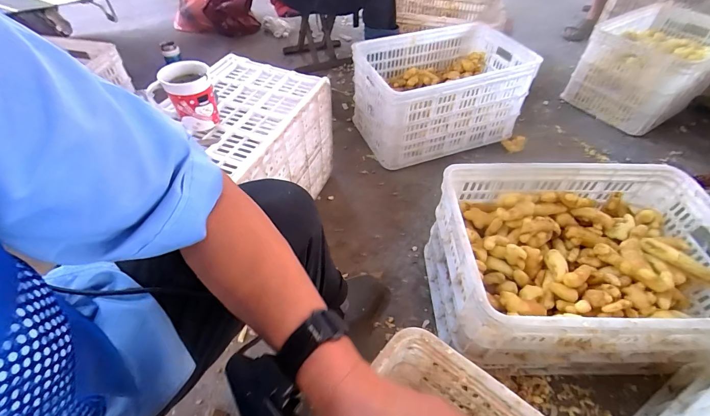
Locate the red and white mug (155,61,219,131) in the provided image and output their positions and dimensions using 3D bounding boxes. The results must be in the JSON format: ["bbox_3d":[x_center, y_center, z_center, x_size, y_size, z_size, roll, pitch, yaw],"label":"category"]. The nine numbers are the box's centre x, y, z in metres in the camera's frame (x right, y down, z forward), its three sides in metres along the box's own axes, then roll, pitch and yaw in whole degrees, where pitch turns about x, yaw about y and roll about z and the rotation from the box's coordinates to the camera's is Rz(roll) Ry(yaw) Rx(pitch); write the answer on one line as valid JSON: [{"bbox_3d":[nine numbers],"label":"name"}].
[{"bbox_3d":[-0.328,-0.221,0.674,0.089,0.122,0.097,-27,55,-21],"label":"red and white mug"}]

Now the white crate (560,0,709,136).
[{"bbox_3d":[1.154,-0.560,1.315,0.504,0.268,0.388,-32,57,-24],"label":"white crate"}]

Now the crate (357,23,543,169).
[{"bbox_3d":[0.292,-0.408,1.175,0.546,0.285,0.369,-17,52,-14],"label":"crate"}]

